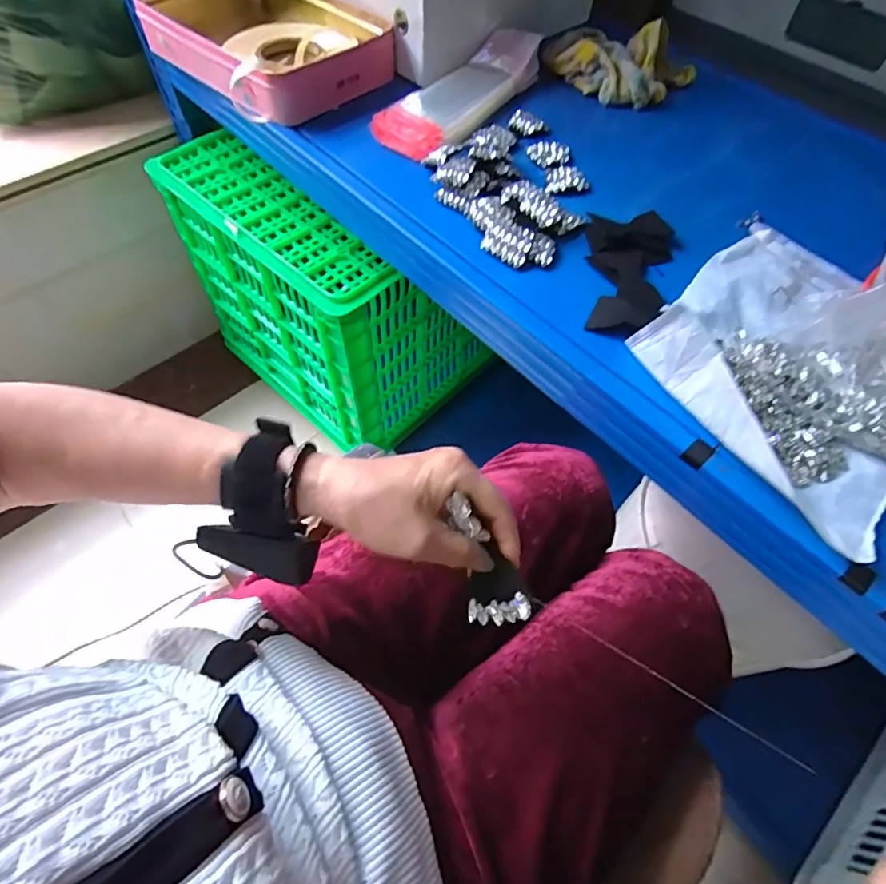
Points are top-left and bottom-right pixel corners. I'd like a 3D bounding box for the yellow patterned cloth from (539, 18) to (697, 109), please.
[{"bbox_3d":[0.233,-0.511,0.685,0.207,0.059,0.113,20,61,9],"label":"yellow patterned cloth"}]

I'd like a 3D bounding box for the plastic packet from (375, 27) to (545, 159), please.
[{"bbox_3d":[0.031,-0.446,0.646,0.090,0.035,0.276,33,64,16],"label":"plastic packet"}]

